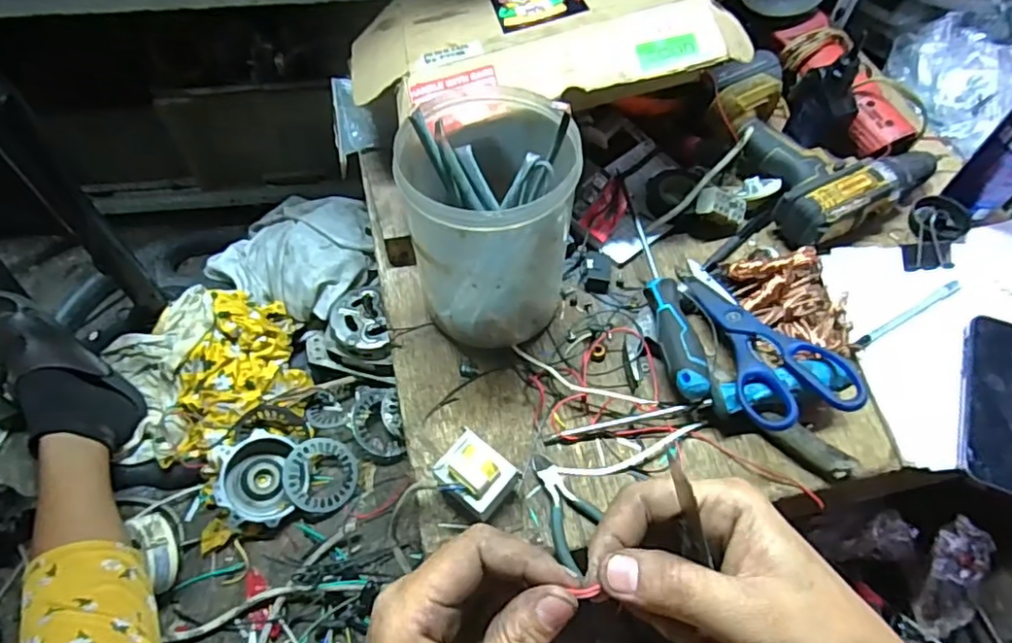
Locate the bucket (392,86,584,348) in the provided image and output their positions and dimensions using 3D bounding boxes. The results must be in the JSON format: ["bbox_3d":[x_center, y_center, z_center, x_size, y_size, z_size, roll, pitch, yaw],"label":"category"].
[{"bbox_3d":[-0.015,-0.085,0.503,0.125,0.171,0.144,-15,60,-11],"label":"bucket"}]

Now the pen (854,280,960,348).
[{"bbox_3d":[0.366,-0.005,0.555,0.135,0.015,0.010,-26,62,-16],"label":"pen"}]

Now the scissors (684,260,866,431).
[{"bbox_3d":[0.220,0.007,0.518,0.086,0.023,0.193,-15,43,7],"label":"scissors"}]

